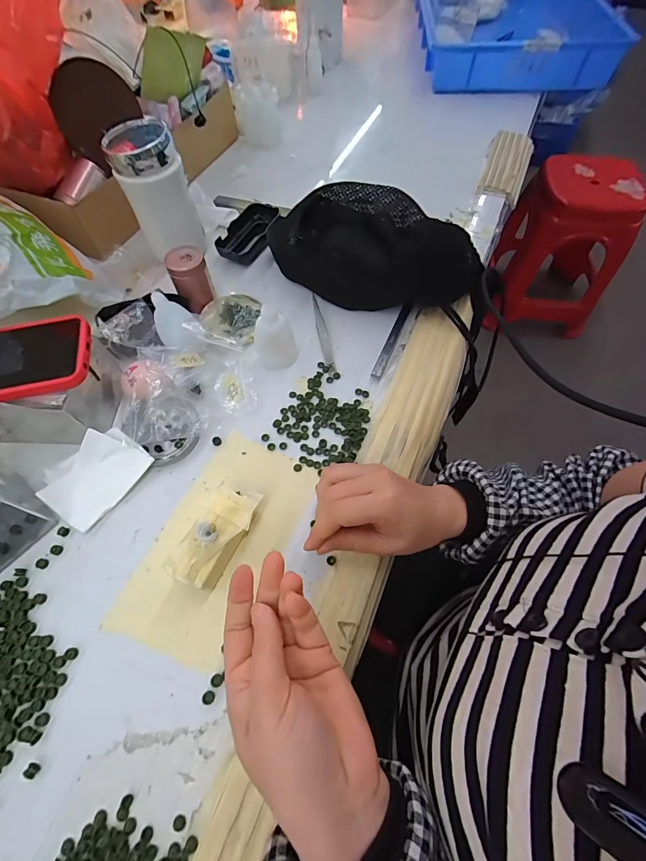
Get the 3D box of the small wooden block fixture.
[{"bbox_3d":[-0.090,0.091,0.318,0.047,0.040,0.090,25,65,11],"label":"small wooden block fixture"}]

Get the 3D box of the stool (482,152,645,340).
[{"bbox_3d":[0.855,-0.638,1.302,0.371,0.428,0.385,11,63,7],"label":"stool"}]

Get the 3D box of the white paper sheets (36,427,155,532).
[{"bbox_3d":[-0.221,0.039,0.352,0.071,0.025,0.089,34,67,15],"label":"white paper sheets"}]

